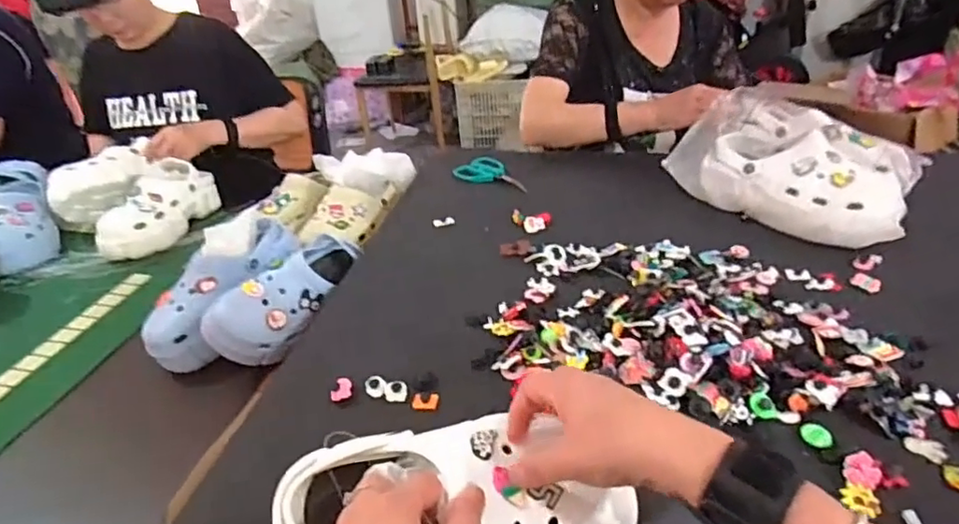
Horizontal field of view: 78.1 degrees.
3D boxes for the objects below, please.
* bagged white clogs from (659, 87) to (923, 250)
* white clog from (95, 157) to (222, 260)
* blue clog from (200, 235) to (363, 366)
[{"bbox_3d":[0.451,-0.141,0.841,0.189,0.140,0.302,-28,39,-31],"label":"bagged white clogs"},{"bbox_3d":[-0.614,-0.104,1.132,0.103,0.101,0.241,4,34,14],"label":"white clog"},{"bbox_3d":[-0.256,0.043,0.815,0.094,0.091,0.233,16,38,29],"label":"blue clog"}]

